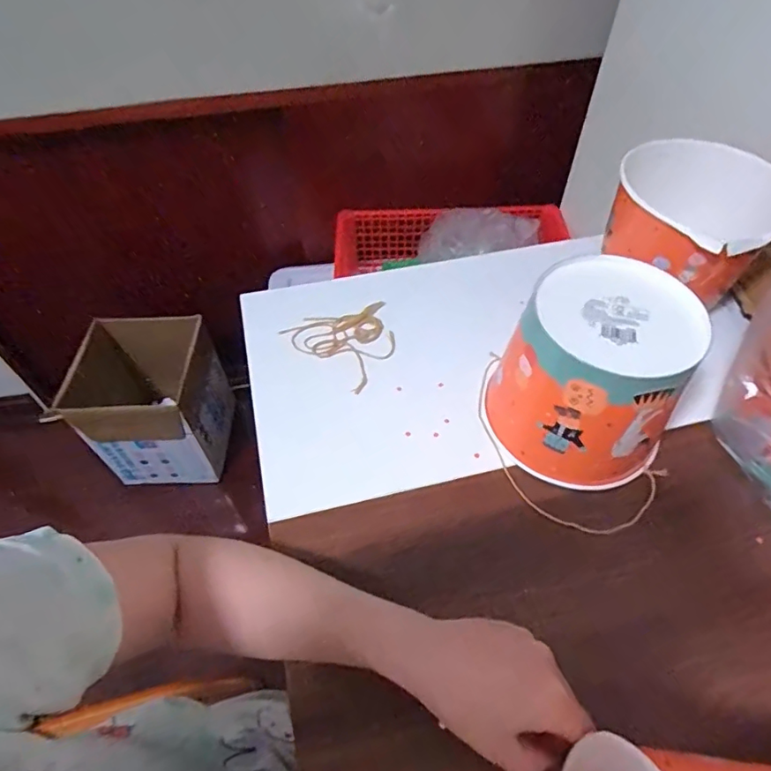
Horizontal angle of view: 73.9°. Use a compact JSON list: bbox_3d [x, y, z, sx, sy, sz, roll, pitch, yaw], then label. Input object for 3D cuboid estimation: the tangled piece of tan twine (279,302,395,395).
[{"bbox_3d":[-0.037,-0.056,0.547,0.106,0.011,0.105,32,60,21],"label":"tangled piece of tan twine"}]

